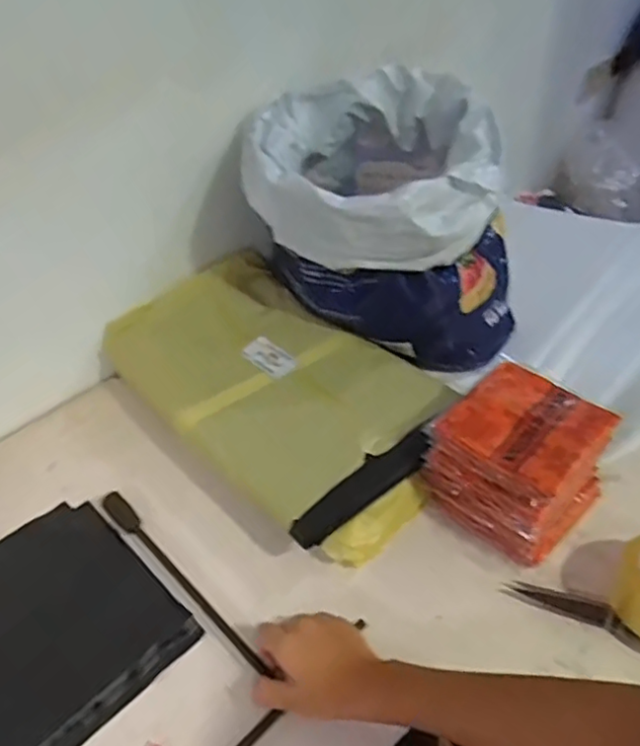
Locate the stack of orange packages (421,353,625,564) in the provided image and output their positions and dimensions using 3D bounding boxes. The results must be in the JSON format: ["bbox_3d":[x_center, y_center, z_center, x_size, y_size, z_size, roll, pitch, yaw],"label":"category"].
[{"bbox_3d":[0.201,0.091,0.648,0.139,0.130,0.132,32,53,31],"label":"stack of orange packages"}]

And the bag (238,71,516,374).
[{"bbox_3d":[0.074,-0.211,0.818,0.314,0.252,0.339,-8,44,-5],"label":"bag"}]

